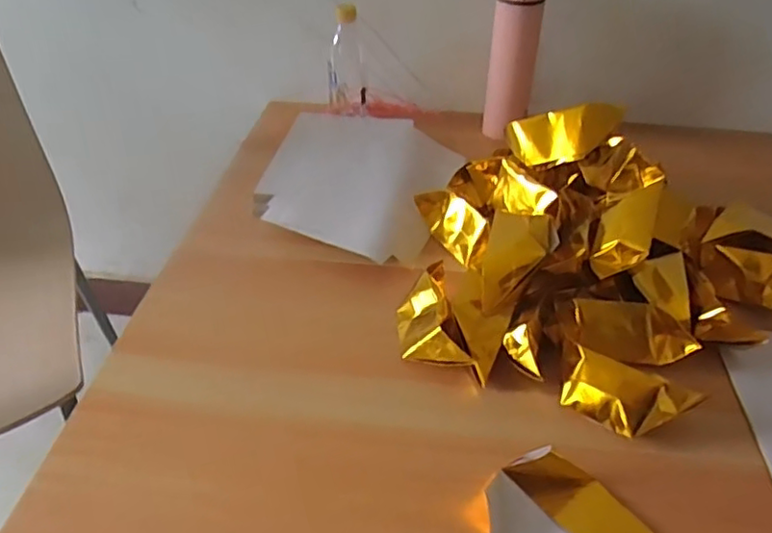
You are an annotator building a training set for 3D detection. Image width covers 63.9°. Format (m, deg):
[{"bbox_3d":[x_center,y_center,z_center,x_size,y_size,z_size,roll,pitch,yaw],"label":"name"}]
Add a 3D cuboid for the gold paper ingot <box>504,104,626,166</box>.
[{"bbox_3d":[0.184,-0.140,0.655,0.122,0.049,0.051,-5,33,38],"label":"gold paper ingot"}]

